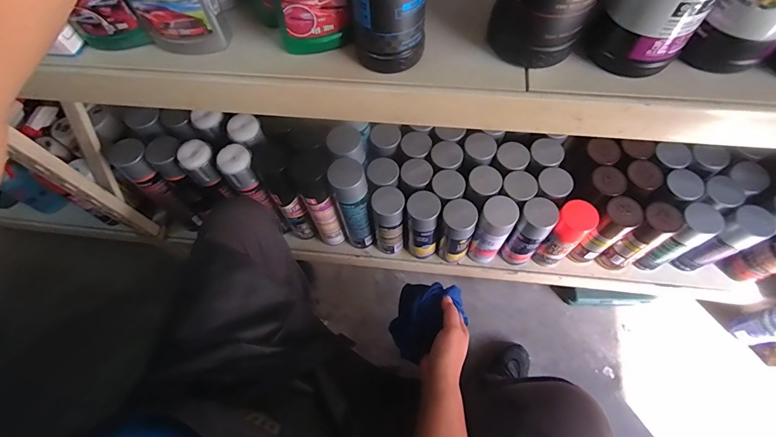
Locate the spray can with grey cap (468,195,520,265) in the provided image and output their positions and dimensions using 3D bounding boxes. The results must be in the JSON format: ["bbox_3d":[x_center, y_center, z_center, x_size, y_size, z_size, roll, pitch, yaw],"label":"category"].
[{"bbox_3d":[0.204,0.029,0.748,0.060,0.189,0.063,-1,66,3],"label":"spray can with grey cap"}]

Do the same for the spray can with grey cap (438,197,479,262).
[{"bbox_3d":[0.138,0.031,0.760,0.060,0.185,0.061,-1,66,3],"label":"spray can with grey cap"}]

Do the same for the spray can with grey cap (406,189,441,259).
[{"bbox_3d":[0.070,0.018,0.775,0.062,0.184,0.072,6,66,6],"label":"spray can with grey cap"}]

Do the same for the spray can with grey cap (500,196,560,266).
[{"bbox_3d":[0.279,0.031,0.753,0.065,0.188,0.068,30,71,15],"label":"spray can with grey cap"}]

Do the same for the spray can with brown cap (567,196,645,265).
[{"bbox_3d":[0.420,0.030,0.747,0.067,0.197,0.062,-40,70,-14],"label":"spray can with brown cap"}]

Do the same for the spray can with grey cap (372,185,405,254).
[{"bbox_3d":[0.003,0.009,0.780,0.061,0.188,0.066,-1,66,3],"label":"spray can with grey cap"}]

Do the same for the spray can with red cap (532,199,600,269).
[{"bbox_3d":[0.342,0.037,0.744,0.065,0.202,0.067,-40,70,-14],"label":"spray can with red cap"}]

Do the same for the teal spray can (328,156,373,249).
[{"bbox_3d":[-0.067,-0.020,0.753,0.062,0.262,0.067,-1,66,3],"label":"teal spray can"}]

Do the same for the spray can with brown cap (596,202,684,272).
[{"bbox_3d":[0.480,0.041,0.730,0.065,0.187,0.064,-1,66,3],"label":"spray can with brown cap"}]

